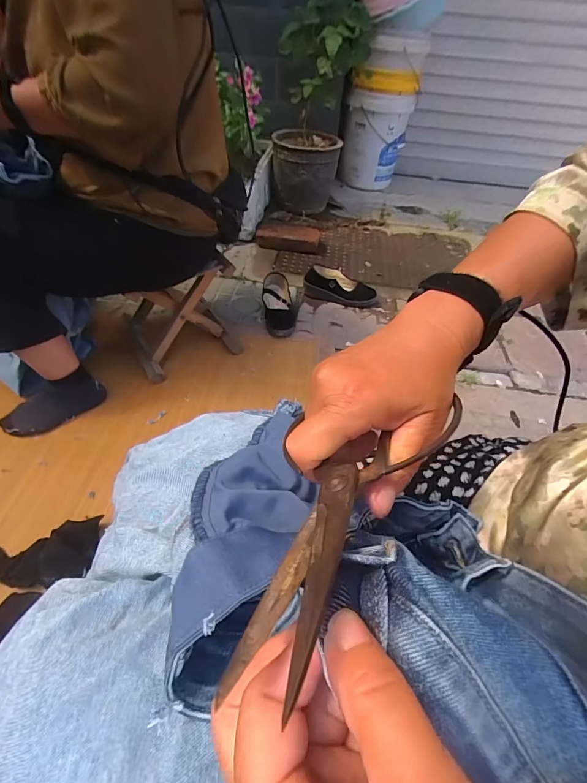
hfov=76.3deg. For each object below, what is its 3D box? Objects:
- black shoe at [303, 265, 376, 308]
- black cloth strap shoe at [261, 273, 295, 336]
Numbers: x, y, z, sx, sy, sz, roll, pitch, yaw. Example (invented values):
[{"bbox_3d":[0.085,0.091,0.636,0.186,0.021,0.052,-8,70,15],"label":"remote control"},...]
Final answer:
[{"bbox_3d":[0.151,-0.331,1.186,0.229,0.084,0.088,15,47,7],"label":"black shoe"},{"bbox_3d":[-0.046,-0.251,1.083,0.087,0.084,0.226,-1,47,-8],"label":"black cloth strap shoe"}]

